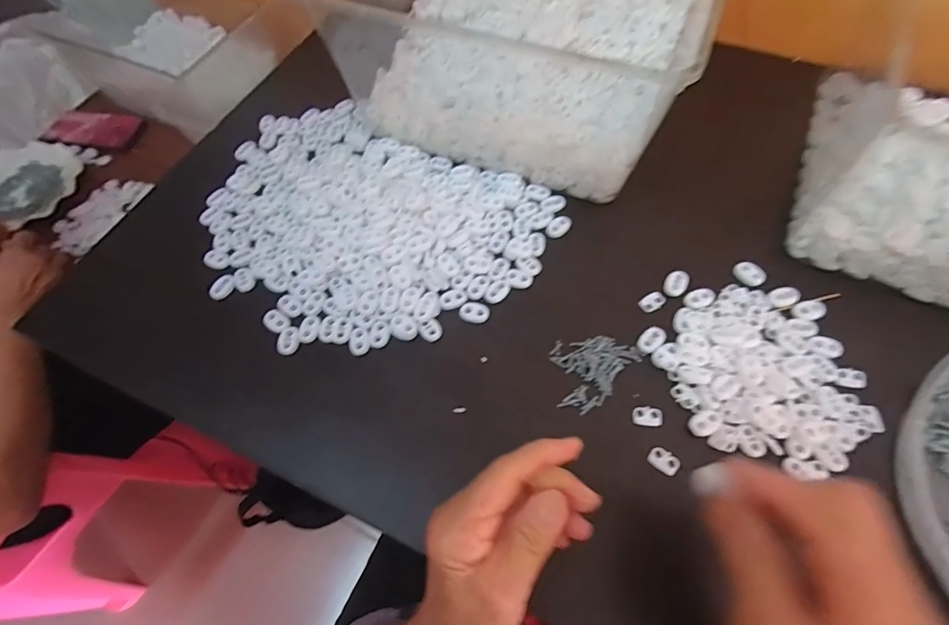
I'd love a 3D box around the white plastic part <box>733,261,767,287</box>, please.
[{"bbox_3d":[0.225,-0.032,0.360,0.018,0.005,0.024,-32,67,-12],"label":"white plastic part"}]

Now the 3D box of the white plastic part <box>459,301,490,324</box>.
[{"bbox_3d":[0.000,-0.001,0.353,0.024,0.004,0.019,8,65,7],"label":"white plastic part"}]

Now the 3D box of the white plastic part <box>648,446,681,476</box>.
[{"bbox_3d":[0.129,0.101,0.300,0.020,0.004,0.014,33,70,17],"label":"white plastic part"}]

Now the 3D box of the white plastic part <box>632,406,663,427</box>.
[{"bbox_3d":[0.124,0.074,0.315,0.021,0.004,0.014,5,64,5],"label":"white plastic part"}]

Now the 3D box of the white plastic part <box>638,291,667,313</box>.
[{"bbox_3d":[0.144,-0.009,0.355,0.021,0.004,0.014,-35,68,-13],"label":"white plastic part"}]

